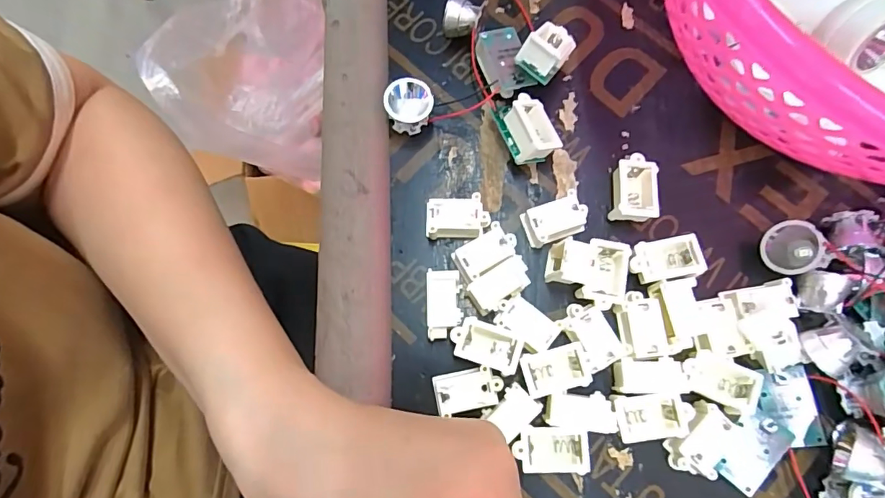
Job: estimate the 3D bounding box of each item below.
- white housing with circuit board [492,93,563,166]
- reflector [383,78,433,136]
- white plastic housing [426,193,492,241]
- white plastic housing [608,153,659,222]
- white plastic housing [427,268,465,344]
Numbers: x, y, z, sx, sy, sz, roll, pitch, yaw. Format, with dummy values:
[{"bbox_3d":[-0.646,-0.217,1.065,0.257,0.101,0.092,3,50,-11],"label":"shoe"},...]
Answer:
[{"bbox_3d":[0.040,-0.057,0.226,0.018,0.019,0.031,-14,73,-27],"label":"white housing with circuit board"},{"bbox_3d":[-0.016,-0.068,0.234,0.022,0.020,0.019,-10,77,-1],"label":"reflector"},{"bbox_3d":[0.007,-0.014,0.225,0.029,0.015,0.018,-2,77,0],"label":"white plastic housing"},{"bbox_3d":[0.088,-0.026,0.223,0.020,0.016,0.031,9,77,3],"label":"white plastic housing"},{"bbox_3d":[0.001,0.025,0.214,0.015,0.018,0.029,-1,77,1],"label":"white plastic housing"}]

